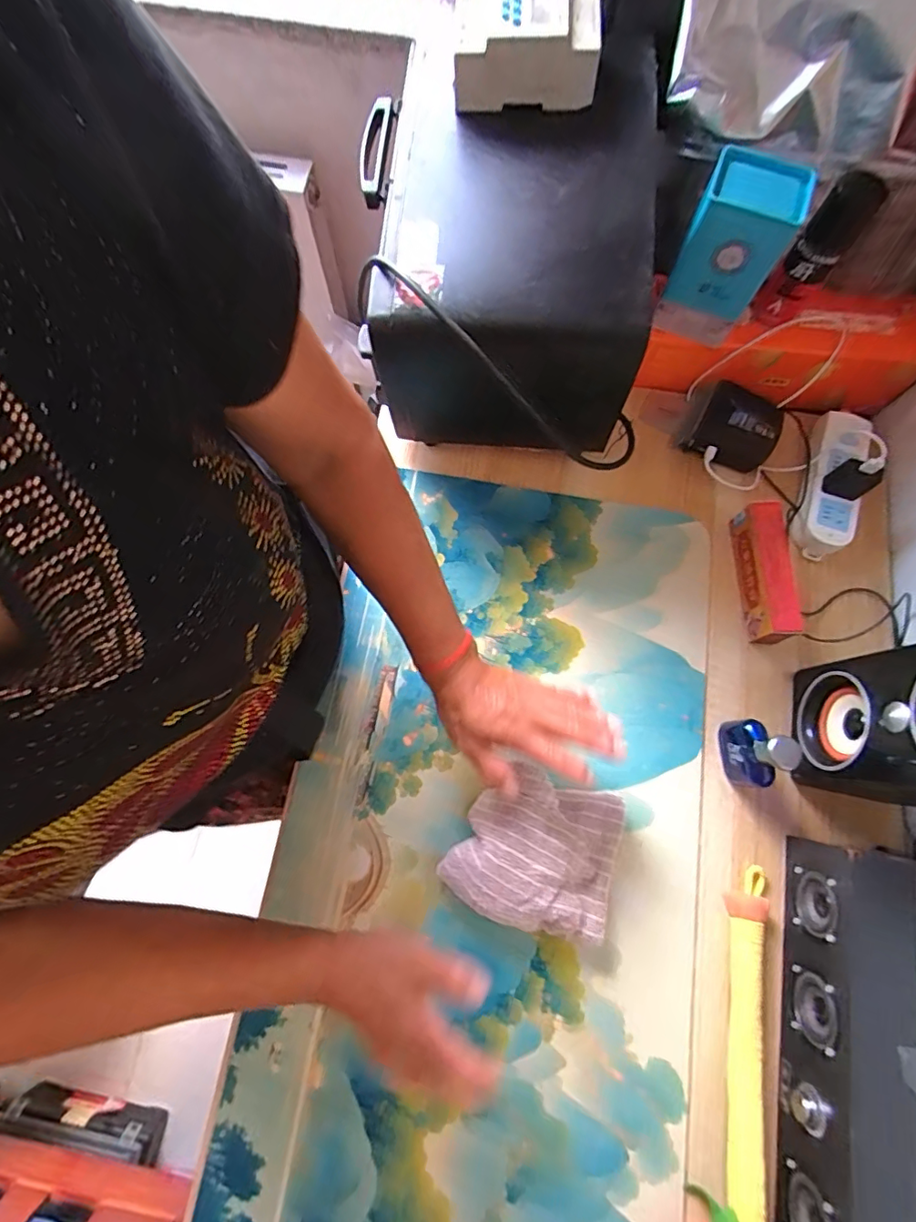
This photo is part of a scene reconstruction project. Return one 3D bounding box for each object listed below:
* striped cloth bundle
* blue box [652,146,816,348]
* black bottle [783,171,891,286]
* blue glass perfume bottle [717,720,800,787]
[{"bbox_3d":[0.071,0.212,0.463,0.140,0.053,0.126,20,75,4],"label":"striped cloth bundle"},{"bbox_3d":[0.255,-0.340,0.494,0.085,0.125,0.079,27,76,6],"label":"blue box"},{"bbox_3d":[0.346,-0.353,0.478,0.041,0.076,0.049,34,78,9],"label":"black bottle"},{"bbox_3d":[0.273,0.132,0.478,0.023,0.097,0.060,-1,75,-2],"label":"blue glass perfume bottle"}]

